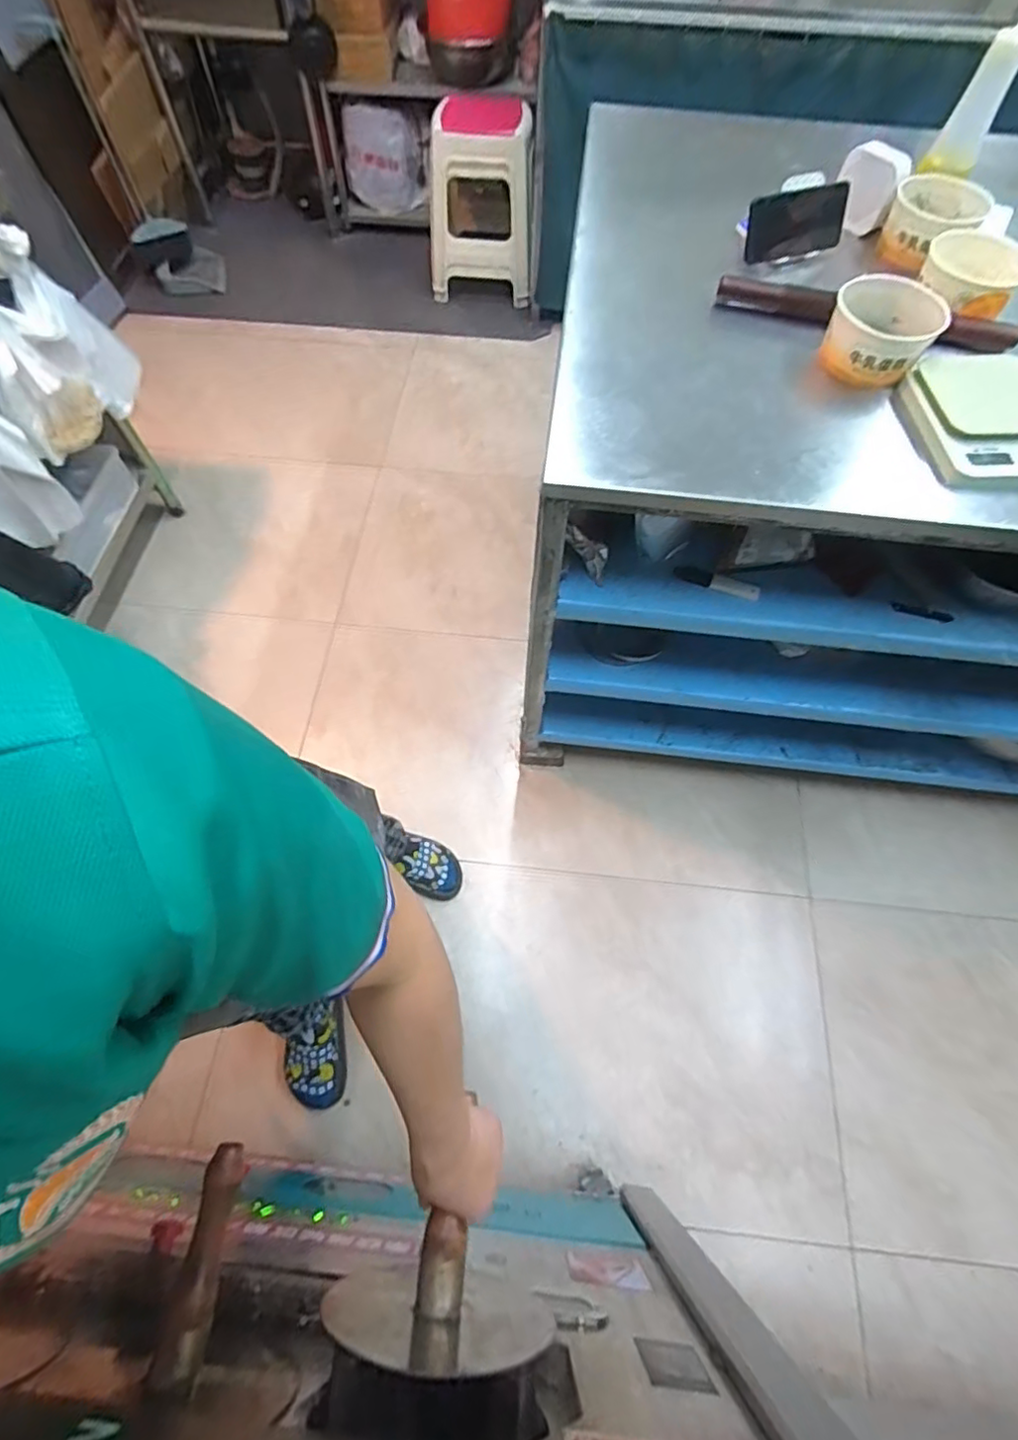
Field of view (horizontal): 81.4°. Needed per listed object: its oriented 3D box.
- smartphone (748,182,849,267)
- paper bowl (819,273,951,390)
[{"bbox_3d":[0.416,-0.720,0.861,0.168,0.075,0.015,-17,50,-9],"label":"smartphone"},{"bbox_3d":[0.482,-0.502,0.773,0.128,0.071,0.153,27,66,12],"label":"paper bowl"}]

